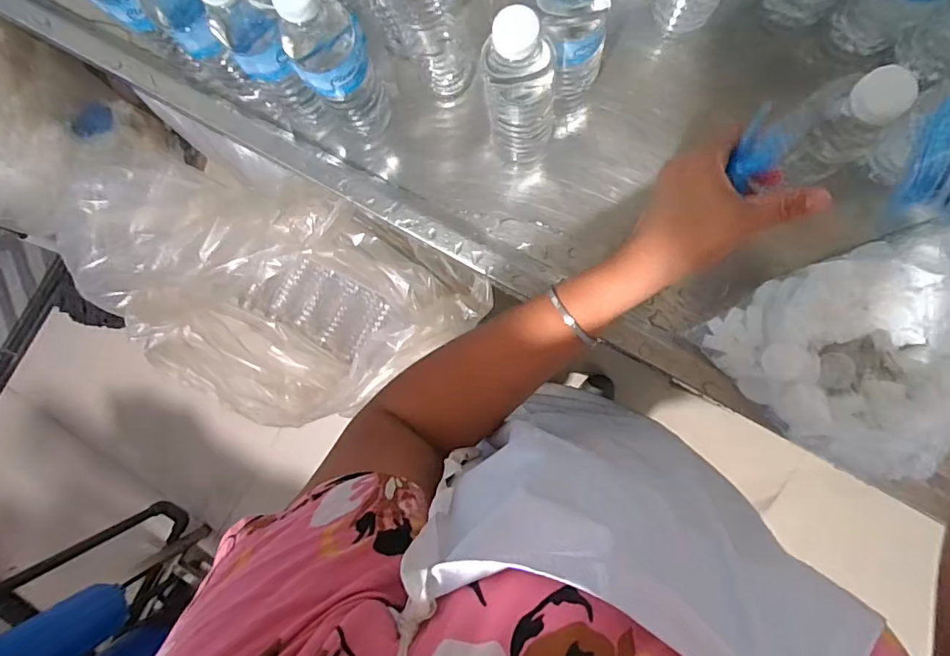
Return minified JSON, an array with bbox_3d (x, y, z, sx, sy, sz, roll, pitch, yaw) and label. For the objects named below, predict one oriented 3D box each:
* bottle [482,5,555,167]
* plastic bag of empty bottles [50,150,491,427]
[{"bbox_3d":[0.039,-0.193,0.421,0.053,0.179,0.058,4,90,6],"label":"bottle"},{"bbox_3d":[-0.316,-0.030,0.874,0.580,0.298,0.371,15,91,6],"label":"plastic bag of empty bottles"}]

